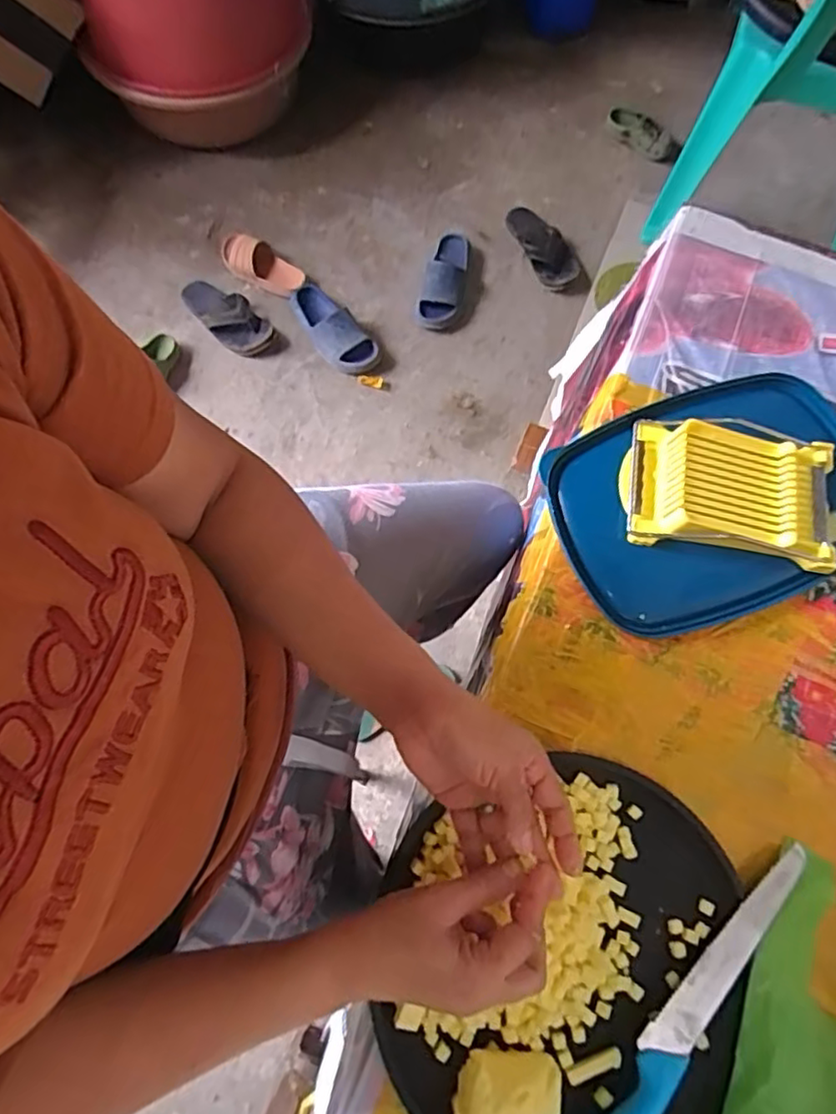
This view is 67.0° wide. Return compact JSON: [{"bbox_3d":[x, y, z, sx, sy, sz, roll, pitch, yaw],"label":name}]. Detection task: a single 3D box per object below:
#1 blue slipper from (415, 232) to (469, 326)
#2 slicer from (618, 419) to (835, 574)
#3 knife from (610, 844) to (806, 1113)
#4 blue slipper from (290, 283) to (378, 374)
[{"bbox_3d":[0.067,-0.667,1.513,0.099,0.077,0.235,13,73,2],"label":"blue slipper"},{"bbox_3d":[0.297,-0.062,0.592,0.205,0.043,0.125,10,72,1],"label":"slicer"},{"bbox_3d":[0.197,0.341,0.465,0.033,0.025,0.307,41,76,10],"label":"knife"},{"bbox_3d":[-0.197,-0.529,1.460,0.110,0.070,0.251,-35,77,-12],"label":"blue slipper"}]

